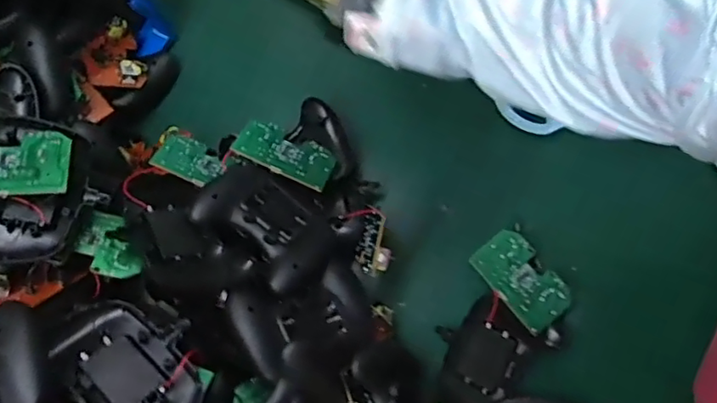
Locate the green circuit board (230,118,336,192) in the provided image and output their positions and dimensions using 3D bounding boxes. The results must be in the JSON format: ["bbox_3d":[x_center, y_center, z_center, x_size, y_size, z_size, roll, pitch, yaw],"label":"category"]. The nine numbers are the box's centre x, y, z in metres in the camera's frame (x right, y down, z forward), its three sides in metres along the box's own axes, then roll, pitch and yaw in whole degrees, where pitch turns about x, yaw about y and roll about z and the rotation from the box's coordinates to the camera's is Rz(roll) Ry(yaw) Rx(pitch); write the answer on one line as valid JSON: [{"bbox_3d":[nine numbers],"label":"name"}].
[{"bbox_3d":[-0.068,-0.047,0.548,0.091,0.006,0.058,25,46,-5],"label":"green circuit board"}]

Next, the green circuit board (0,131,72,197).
[{"bbox_3d":[-0.272,-0.030,0.443,0.090,0.004,0.056,-2,63,-12],"label":"green circuit board"}]

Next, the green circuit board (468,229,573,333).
[{"bbox_3d":[0.155,0.073,0.543,0.055,0.006,0.092,-37,74,-10],"label":"green circuit board"}]

